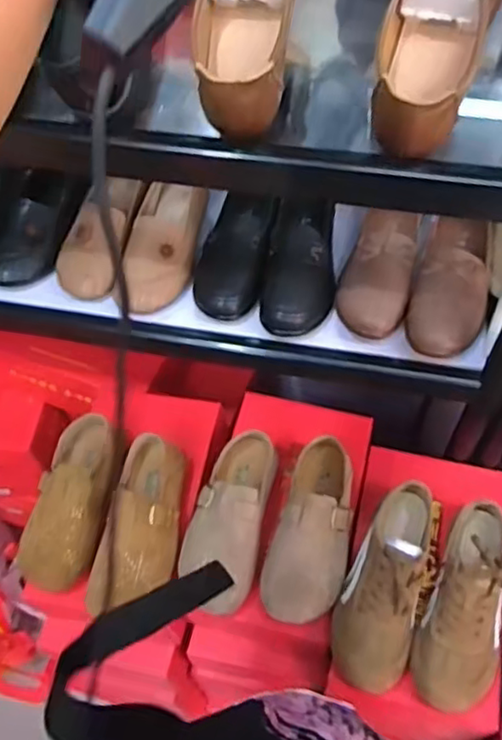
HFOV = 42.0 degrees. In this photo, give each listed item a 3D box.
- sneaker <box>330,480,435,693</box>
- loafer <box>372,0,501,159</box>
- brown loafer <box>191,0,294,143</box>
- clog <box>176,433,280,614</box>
[{"bbox_3d":[0.154,0.231,0.735,0.082,0.077,0.233,17,59,14],"label":"sneaker"},{"bbox_3d":[0.149,-0.293,0.484,0.085,0.063,0.250,15,89,12],"label":"loafer"},{"bbox_3d":[0.000,-0.312,0.515,0.081,0.067,0.238,9,87,9],"label":"brown loafer"},{"bbox_3d":[-0.027,0.170,0.779,0.086,0.062,0.212,10,58,10],"label":"clog"}]

